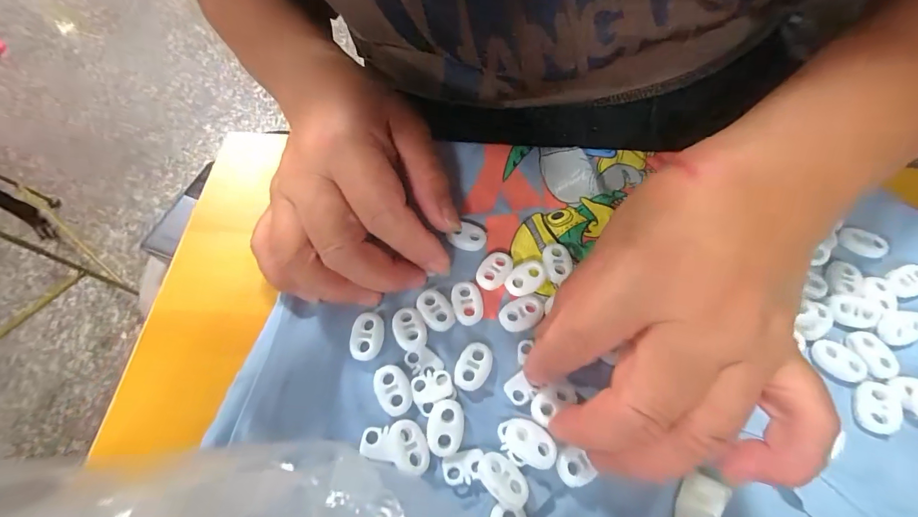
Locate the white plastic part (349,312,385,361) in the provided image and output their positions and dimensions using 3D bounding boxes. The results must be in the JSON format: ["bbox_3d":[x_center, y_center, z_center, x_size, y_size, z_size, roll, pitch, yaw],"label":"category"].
[{"bbox_3d":[-0.043,0.036,0.187,0.015,0.005,0.021,8,61,3],"label":"white plastic part"}]

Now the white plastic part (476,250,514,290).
[{"bbox_3d":[0.018,0.006,0.205,0.015,0.004,0.021,32,67,15],"label":"white plastic part"}]

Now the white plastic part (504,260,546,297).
[{"bbox_3d":[0.034,0.009,0.202,0.021,0.004,0.015,-34,68,-17],"label":"white plastic part"}]

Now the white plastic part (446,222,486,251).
[{"bbox_3d":[0.004,-0.012,0.213,0.020,0.006,0.013,4,61,1],"label":"white plastic part"}]

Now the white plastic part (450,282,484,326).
[{"bbox_3d":[0.004,0.022,0.197,0.015,0.005,0.021,-5,63,-3],"label":"white plastic part"}]

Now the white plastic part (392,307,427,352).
[{"bbox_3d":[-0.024,0.034,0.190,0.015,0.006,0.021,-13,62,-8],"label":"white plastic part"}]

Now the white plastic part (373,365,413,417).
[{"bbox_3d":[-0.030,0.059,0.178,0.015,0.004,0.022,-22,64,-13],"label":"white plastic part"}]

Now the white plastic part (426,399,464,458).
[{"bbox_3d":[-0.006,0.072,0.169,0.015,0.006,0.022,3,61,0],"label":"white plastic part"}]

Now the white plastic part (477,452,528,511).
[{"bbox_3d":[0.017,0.088,0.158,0.022,0.009,0.014,38,67,18],"label":"white plastic part"}]

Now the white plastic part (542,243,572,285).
[{"bbox_3d":[0.051,0.002,0.209,0.014,0.005,0.023,2,63,0],"label":"white plastic part"}]

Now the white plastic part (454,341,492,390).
[{"bbox_3d":[0.007,0.050,0.184,0.015,0.005,0.022,16,62,7],"label":"white plastic part"}]

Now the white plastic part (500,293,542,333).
[{"bbox_3d":[0.031,0.027,0.195,0.022,0.005,0.015,-19,64,-10],"label":"white plastic part"}]

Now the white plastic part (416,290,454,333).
[{"bbox_3d":[-0.012,0.026,0.196,0.014,0.004,0.022,-26,65,-15],"label":"white plastic part"}]

